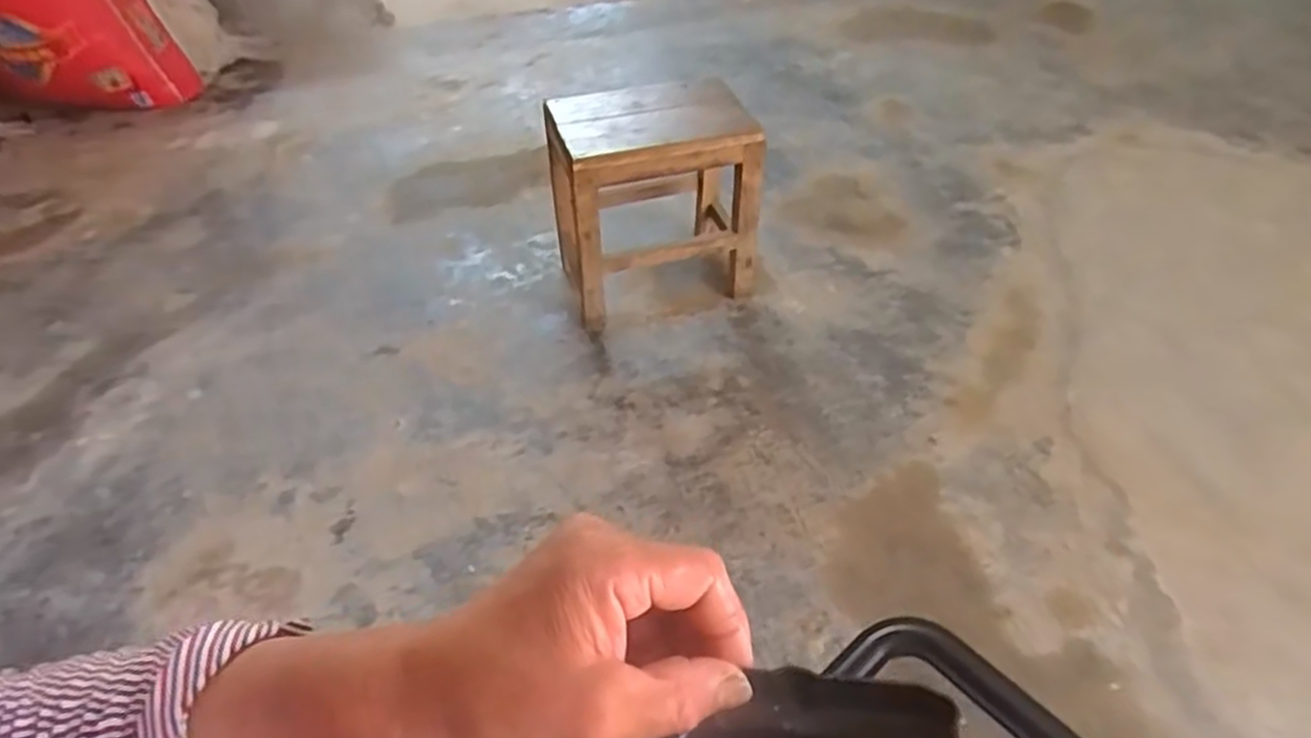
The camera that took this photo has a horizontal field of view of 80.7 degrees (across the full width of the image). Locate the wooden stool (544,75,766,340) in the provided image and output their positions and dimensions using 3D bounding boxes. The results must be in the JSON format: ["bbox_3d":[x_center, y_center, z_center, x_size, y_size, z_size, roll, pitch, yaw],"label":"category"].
[{"bbox_3d":[-0.002,-0.246,1.180,0.282,0.301,0.181,-13,46,-9],"label":"wooden stool"}]

